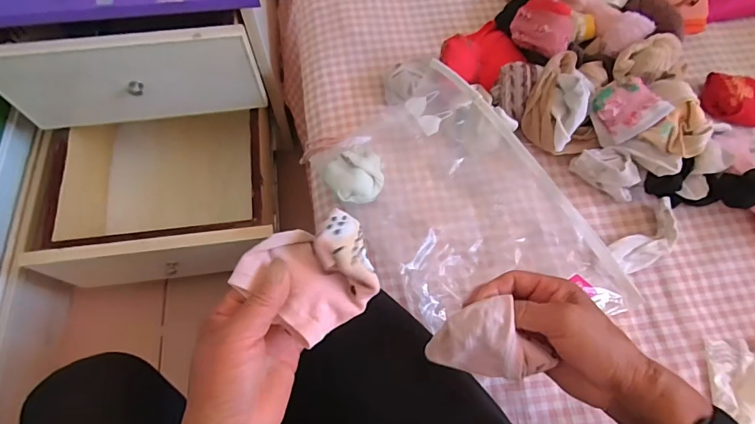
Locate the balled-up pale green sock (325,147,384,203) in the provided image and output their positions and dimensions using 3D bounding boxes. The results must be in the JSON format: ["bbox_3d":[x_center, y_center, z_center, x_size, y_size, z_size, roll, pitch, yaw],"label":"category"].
[{"bbox_3d":[-0.026,-0.045,0.549,0.068,0.037,0.073,1,66,-1],"label":"balled-up pale green sock"}]

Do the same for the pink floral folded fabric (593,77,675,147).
[{"bbox_3d":[0.306,-0.127,0.529,0.077,0.028,0.069,-31,89,26],"label":"pink floral folded fabric"}]

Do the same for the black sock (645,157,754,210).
[{"bbox_3d":[0.406,-0.029,0.538,0.138,0.062,0.052,7,66,2],"label":"black sock"}]

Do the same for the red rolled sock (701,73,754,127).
[{"bbox_3d":[0.519,-0.158,0.608,0.097,0.037,0.067,11,66,4],"label":"red rolled sock"}]

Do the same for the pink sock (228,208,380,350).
[{"bbox_3d":[-0.045,0.044,0.302,0.088,0.040,0.072,-33,70,-15],"label":"pink sock"}]

